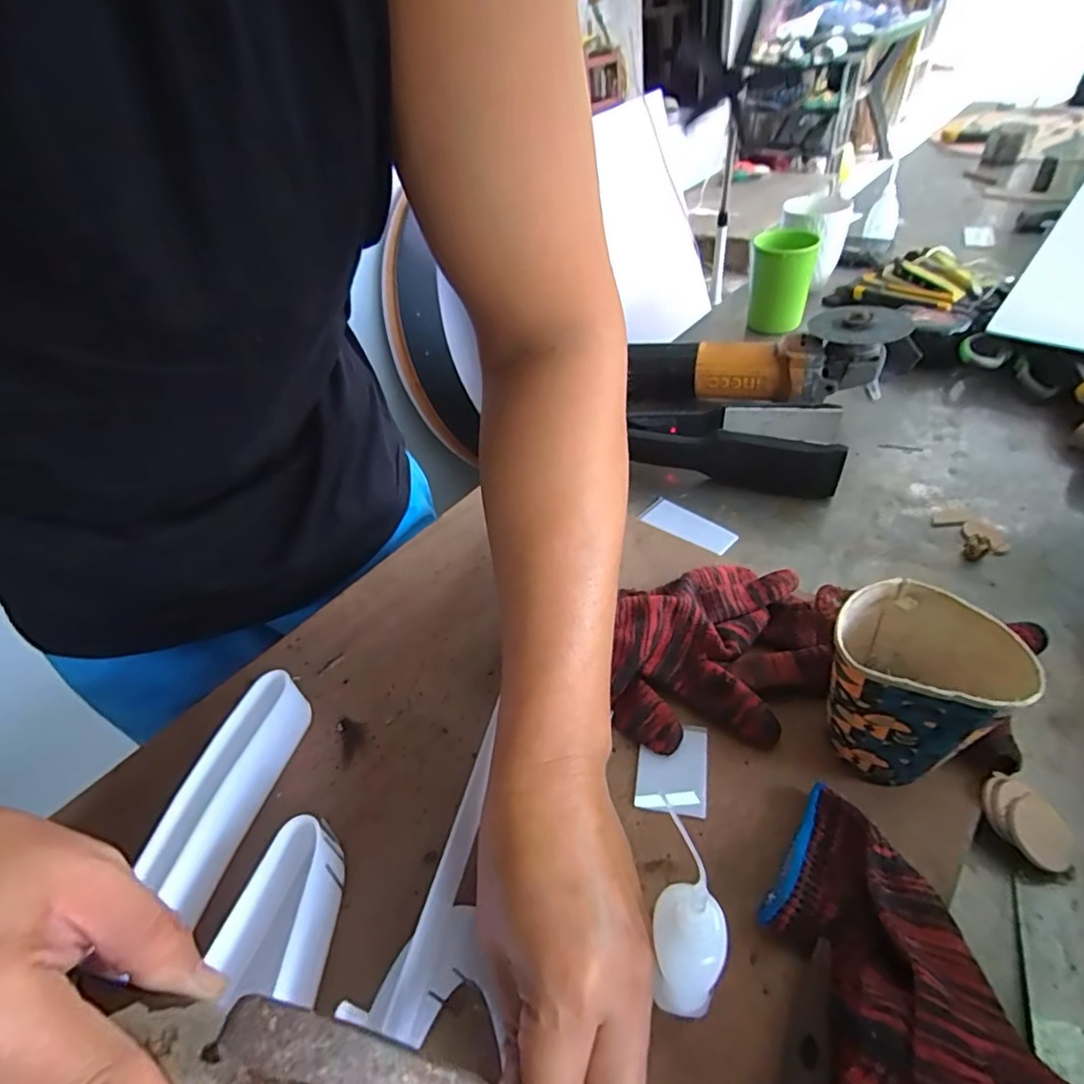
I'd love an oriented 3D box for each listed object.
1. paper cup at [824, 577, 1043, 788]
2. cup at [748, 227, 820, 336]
[{"bbox_3d":[0.190,0.085,0.312,0.082,0.108,0.069,28,53,31],"label":"paper cup"},{"bbox_3d":[0.291,-0.312,0.715,0.071,0.114,0.065,5,44,17],"label":"cup"}]

